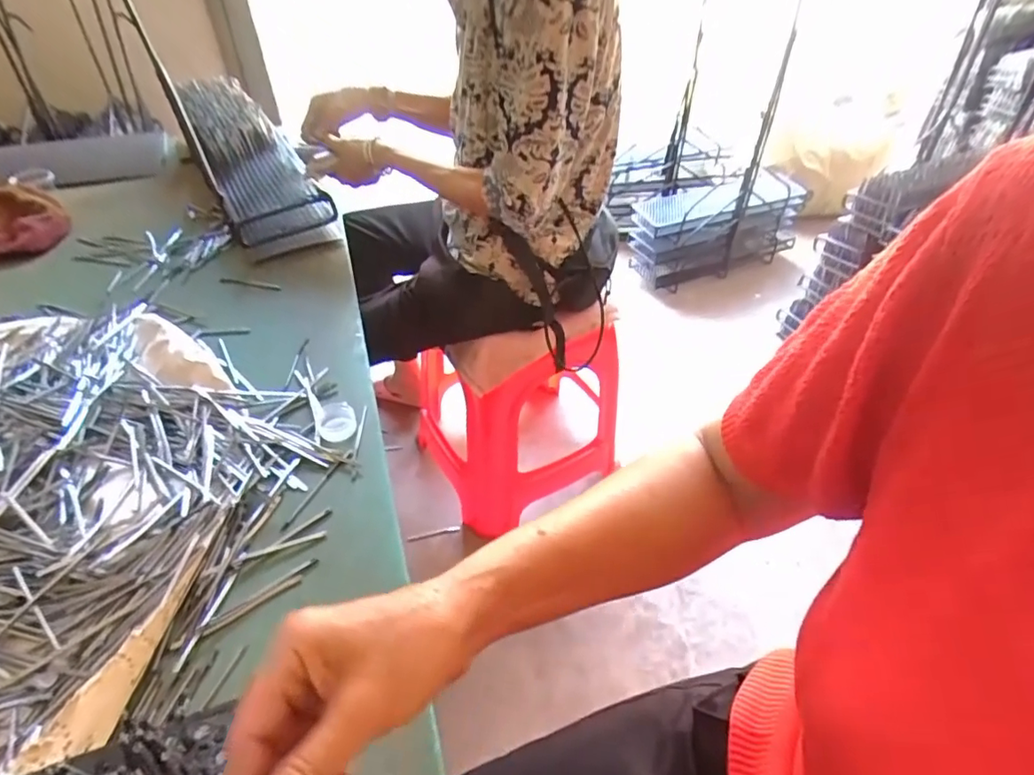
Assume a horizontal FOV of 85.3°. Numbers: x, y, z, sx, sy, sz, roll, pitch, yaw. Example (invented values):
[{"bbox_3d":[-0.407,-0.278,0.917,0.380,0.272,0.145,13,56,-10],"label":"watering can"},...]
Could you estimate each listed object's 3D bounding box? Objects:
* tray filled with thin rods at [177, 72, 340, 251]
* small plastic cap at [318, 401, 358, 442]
[{"bbox_3d":[-0.499,-0.435,1.021,0.145,0.095,0.608,-22,47,-22],"label":"tray filled with thin rods"},{"bbox_3d":[-0.194,0.035,0.607,0.039,0.012,0.046,-16,45,-16],"label":"small plastic cap"}]

